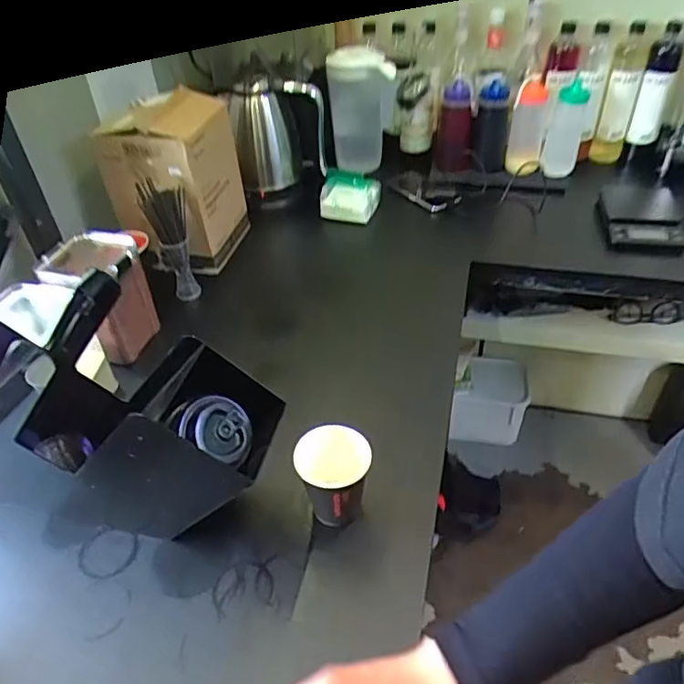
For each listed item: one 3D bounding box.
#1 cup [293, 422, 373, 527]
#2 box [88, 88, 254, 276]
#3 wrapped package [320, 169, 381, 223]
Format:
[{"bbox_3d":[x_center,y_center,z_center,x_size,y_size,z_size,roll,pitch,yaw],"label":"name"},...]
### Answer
[{"bbox_3d":[-0.007,0.152,0.609,0.074,0.117,0.070,-2,41,2],"label":"cup"},{"bbox_3d":[-0.274,-0.274,0.944,0.168,0.240,0.177,9,42,13],"label":"box"},{"bbox_3d":[0.013,-0.274,1.057,0.109,0.084,0.043,9,43,14],"label":"wrapped package"}]

